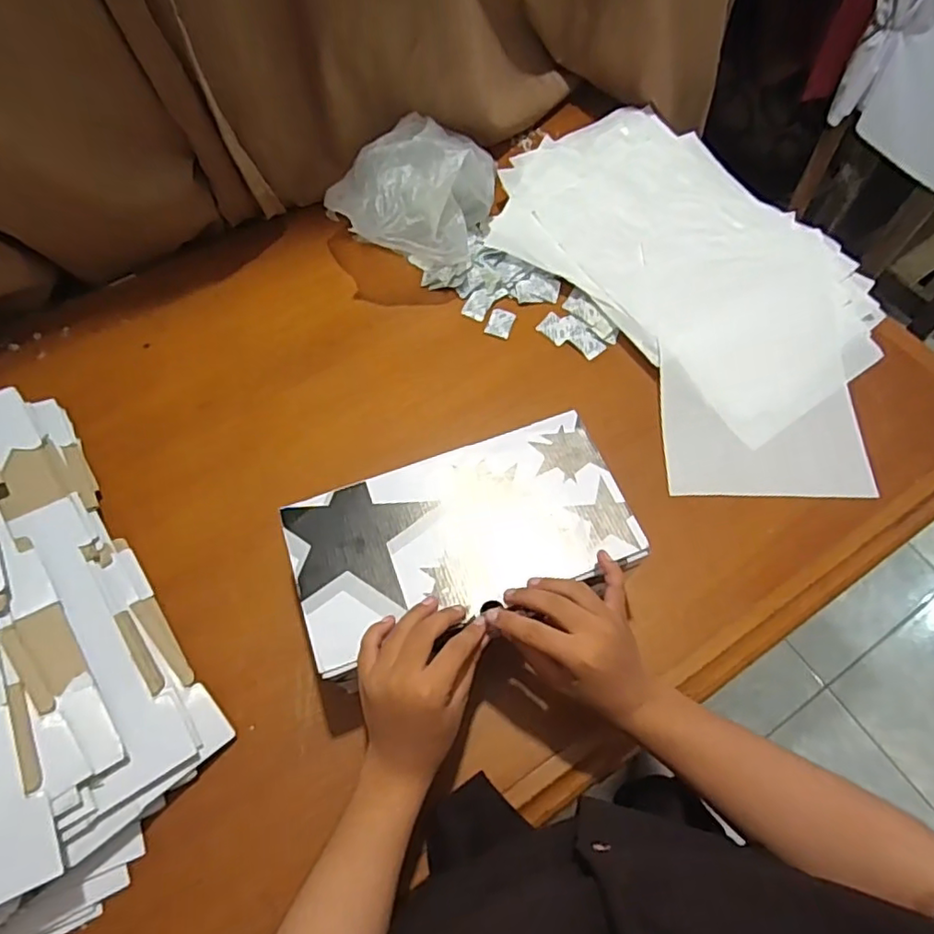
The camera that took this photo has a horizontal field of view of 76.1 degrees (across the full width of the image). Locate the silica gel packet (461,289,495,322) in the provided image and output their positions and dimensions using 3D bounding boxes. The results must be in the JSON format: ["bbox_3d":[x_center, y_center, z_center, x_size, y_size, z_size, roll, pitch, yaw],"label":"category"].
[{"bbox_3d":[0.014,-0.199,0.734,0.029,0.014,0.036,26,65,13],"label":"silica gel packet"}]

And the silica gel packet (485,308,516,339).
[{"bbox_3d":[0.041,-0.174,0.726,0.031,0.009,0.038,18,63,10],"label":"silica gel packet"}]

